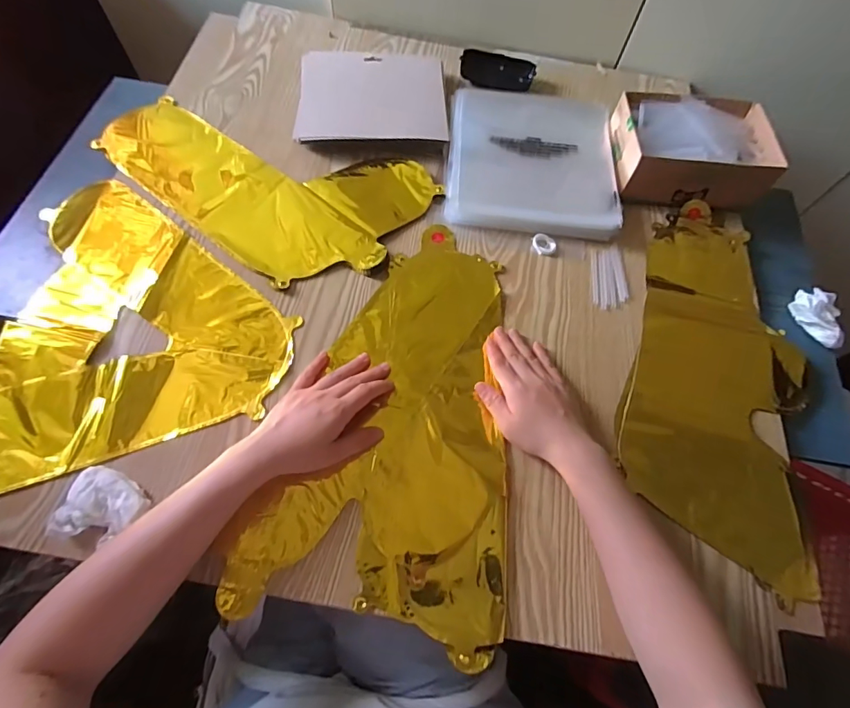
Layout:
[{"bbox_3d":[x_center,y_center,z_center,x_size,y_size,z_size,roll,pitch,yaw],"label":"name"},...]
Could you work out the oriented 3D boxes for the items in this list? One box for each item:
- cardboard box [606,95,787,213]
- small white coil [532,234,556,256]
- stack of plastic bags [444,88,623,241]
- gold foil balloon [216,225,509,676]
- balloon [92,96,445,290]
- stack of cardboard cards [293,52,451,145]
[{"bbox_3d":[0.338,-0.262,0.577,0.192,0.068,0.138,4,65,-2],"label":"cardboard box"},{"bbox_3d":[0.145,-0.133,0.542,0.027,0.006,0.025,1,65,-3],"label":"small white coil"},{"bbox_3d":[0.137,-0.254,0.589,0.210,0.030,0.219,4,65,-2],"label":"stack of plastic bags"},{"bbox_3d":[-0.022,0.049,0.460,0.232,0.014,0.412,11,65,1],"label":"gold foil balloon"},{"bbox_3d":[-0.201,-0.232,0.564,0.389,0.009,0.230,33,67,11],"label":"balloon"},{"bbox_3d":[-0.071,-0.349,0.614,0.195,0.027,0.139,-1,65,-4],"label":"stack of cardboard cards"}]

